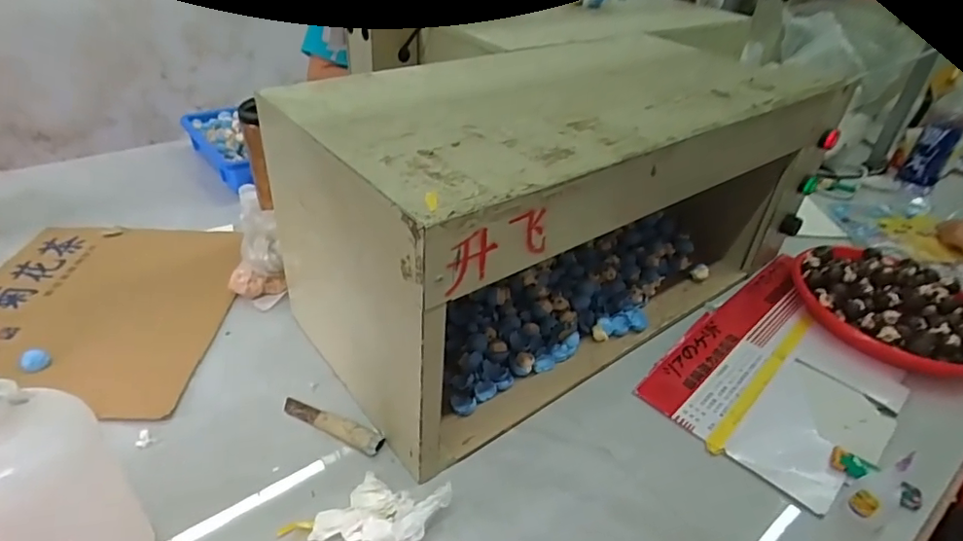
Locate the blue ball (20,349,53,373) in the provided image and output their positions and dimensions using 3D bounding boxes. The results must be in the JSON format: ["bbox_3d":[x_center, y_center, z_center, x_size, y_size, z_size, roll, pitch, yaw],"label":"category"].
[{"bbox_3d":[-0.480,0.095,0.594,0.020,0.020,0.025,26,42,27],"label":"blue ball"}]

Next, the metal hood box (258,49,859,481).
[{"bbox_3d":[0.109,-0.081,0.676,0.617,0.284,0.281,-22,44,-31],"label":"metal hood box"}]

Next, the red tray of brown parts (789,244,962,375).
[{"bbox_3d":[0.558,0.037,0.739,0.247,0.062,0.246,-27,46,-35],"label":"red tray of brown parts"}]

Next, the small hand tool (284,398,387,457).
[{"bbox_3d":[-0.152,0.155,0.561,0.118,0.009,0.025,19,39,20],"label":"small hand tool"}]

